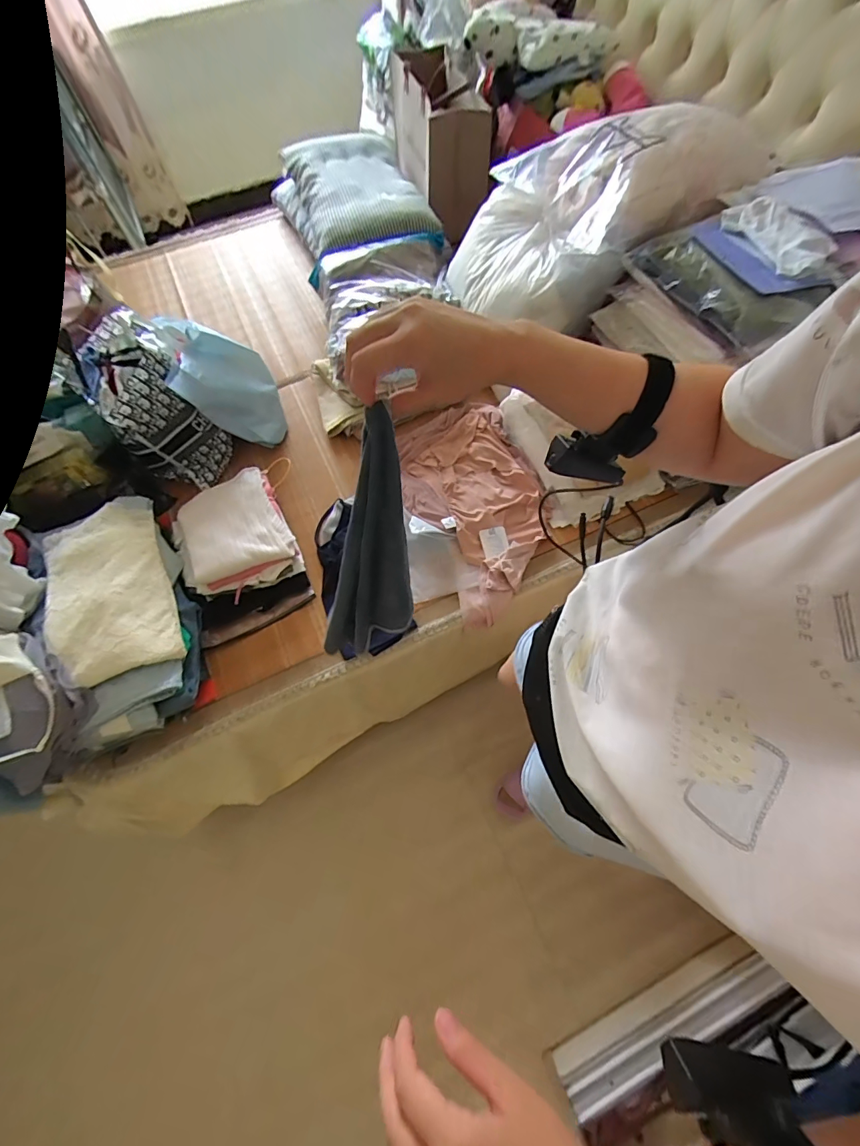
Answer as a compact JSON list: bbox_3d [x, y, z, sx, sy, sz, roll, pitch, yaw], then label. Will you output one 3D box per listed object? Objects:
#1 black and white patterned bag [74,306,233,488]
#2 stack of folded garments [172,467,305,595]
[{"bbox_3d":[-0.694,-0.426,1.151,0.233,0.326,0.310,-29,68,-10],"label":"black and white patterned bag"},{"bbox_3d":[-0.478,-0.091,1.081,0.258,0.100,0.309,-26,68,-9],"label":"stack of folded garments"}]

